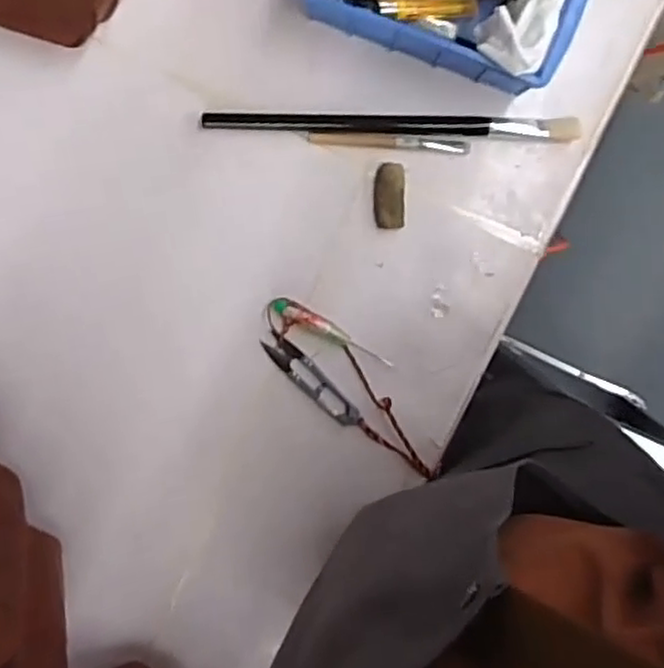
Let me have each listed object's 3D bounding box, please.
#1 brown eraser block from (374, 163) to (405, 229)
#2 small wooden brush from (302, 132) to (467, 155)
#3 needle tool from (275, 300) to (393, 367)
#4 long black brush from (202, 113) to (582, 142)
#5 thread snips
[{"bbox_3d":[0.047,-0.112,0.571,0.024,0.004,0.051,-1,97,-1],"label":"brown eraser block"},{"bbox_3d":[0.044,-0.154,0.566,0.130,0.004,0.013,4,97,-1],"label":"small wooden brush"},{"bbox_3d":[0.001,0.002,0.584,0.106,0.011,0.016,29,96,-4],"label":"needle tool"},{"bbox_3d":[0.049,-0.167,0.566,0.296,0.008,0.018,1,97,-1],"label":"long black brush"},{"bbox_3d":[-0.016,0.040,0.594,0.100,0.008,0.023,43,95,-5],"label":"thread snips"}]

